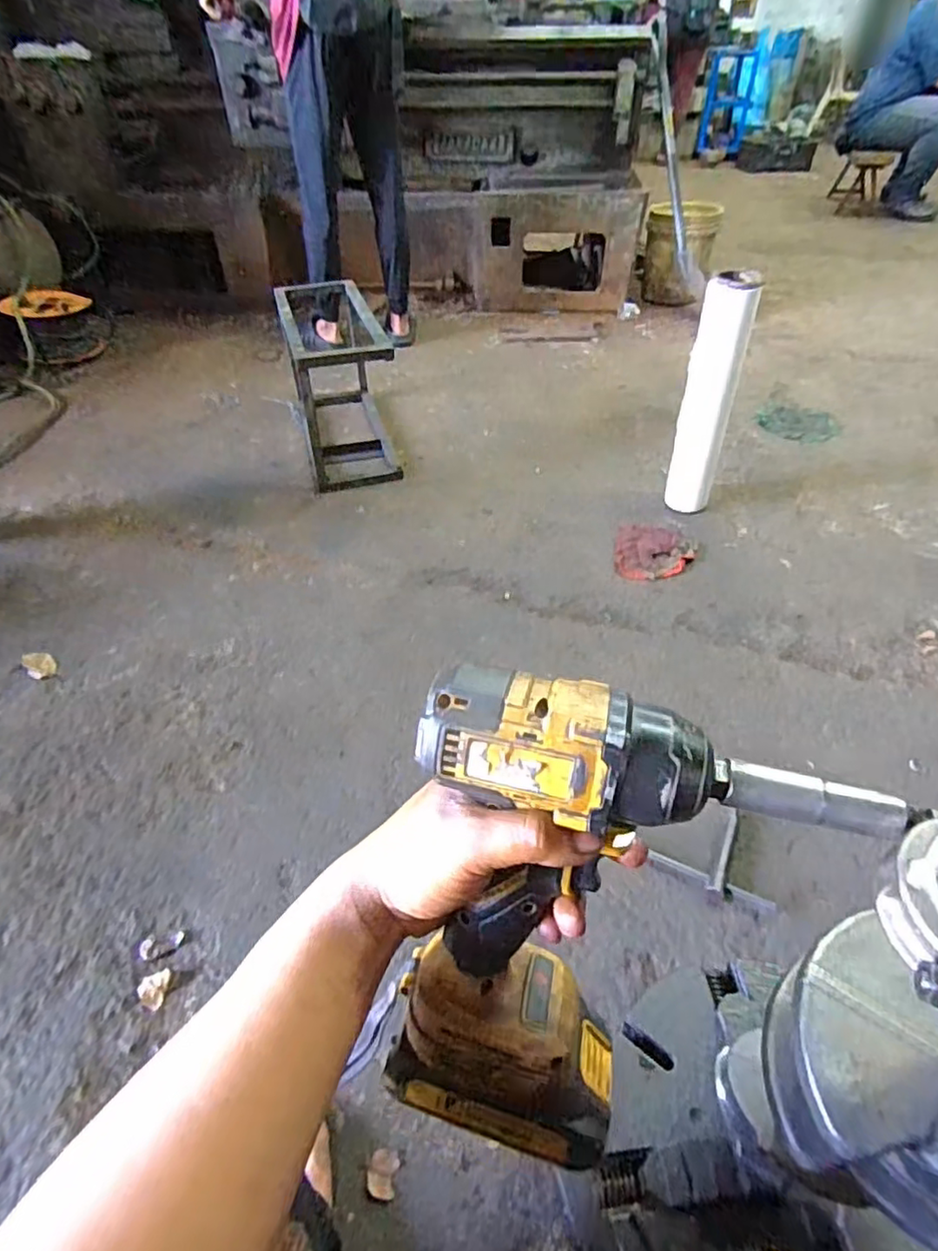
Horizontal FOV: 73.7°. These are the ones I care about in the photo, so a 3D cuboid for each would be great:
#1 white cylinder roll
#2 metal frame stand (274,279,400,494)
[{"bbox_3d":[0.534,-0.486,1.406,0.111,0.509,0.082,10,46,12],"label":"white cylinder roll"},{"bbox_3d":[-0.372,-0.702,1.774,0.253,0.357,0.621,-13,45,-11],"label":"metal frame stand"}]

